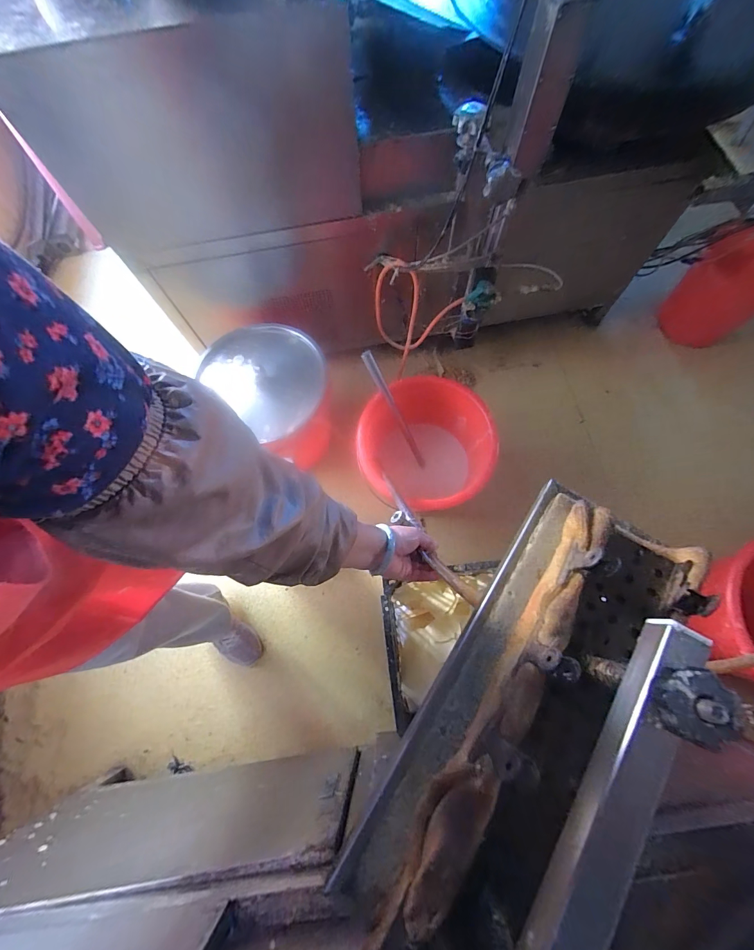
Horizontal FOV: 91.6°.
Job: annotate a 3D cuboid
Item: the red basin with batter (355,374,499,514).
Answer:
[{"bbox_3d":[0.127,-0.059,0.996,0.304,0.259,0.348,2,72,3],"label":"red basin with batter"}]

